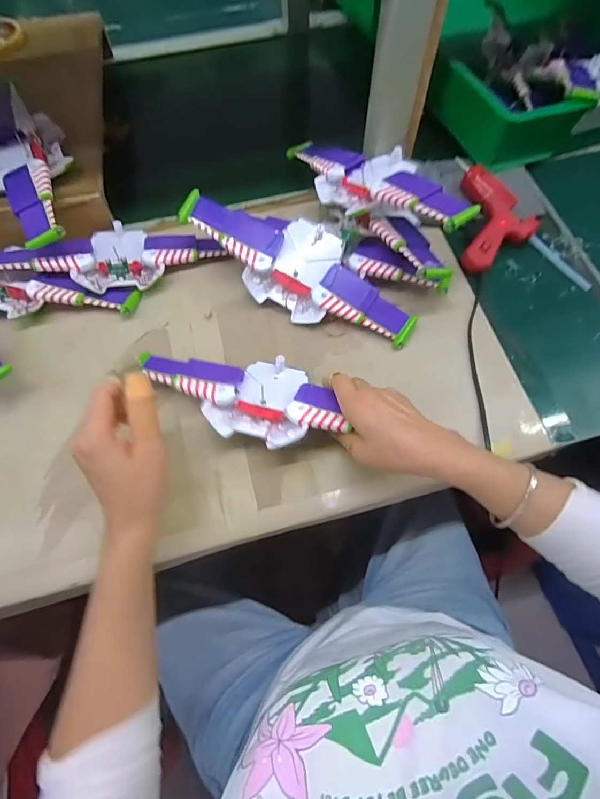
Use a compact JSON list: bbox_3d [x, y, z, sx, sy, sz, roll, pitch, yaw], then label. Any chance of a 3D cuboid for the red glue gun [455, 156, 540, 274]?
[{"bbox_3d":[0.255,-0.234,0.524,0.097,0.047,0.158,3,65,3],"label":"red glue gun"}]

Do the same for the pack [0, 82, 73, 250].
[{"bbox_3d":[-0.338,-0.292,0.504,0.109,0.035,0.279,-24,67,-9],"label":"pack"}]

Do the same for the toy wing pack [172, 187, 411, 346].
[{"bbox_3d":[0.001,-0.154,0.480,0.293,0.050,0.099,30,69,1],"label":"toy wing pack"}]

